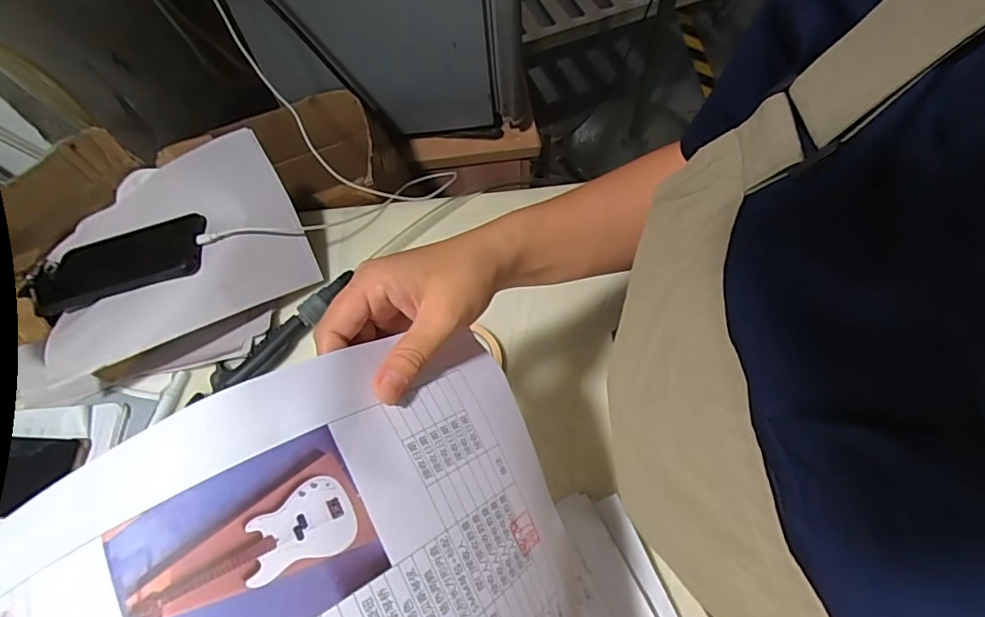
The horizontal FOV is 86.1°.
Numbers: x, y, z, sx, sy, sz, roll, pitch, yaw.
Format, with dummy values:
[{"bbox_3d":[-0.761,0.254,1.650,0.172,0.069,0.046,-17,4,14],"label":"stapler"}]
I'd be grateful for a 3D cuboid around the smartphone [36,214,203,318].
[{"bbox_3d":[-0.381,-0.047,0.541,0.170,0.016,0.081,-15,56,3],"label":"smartphone"}]

